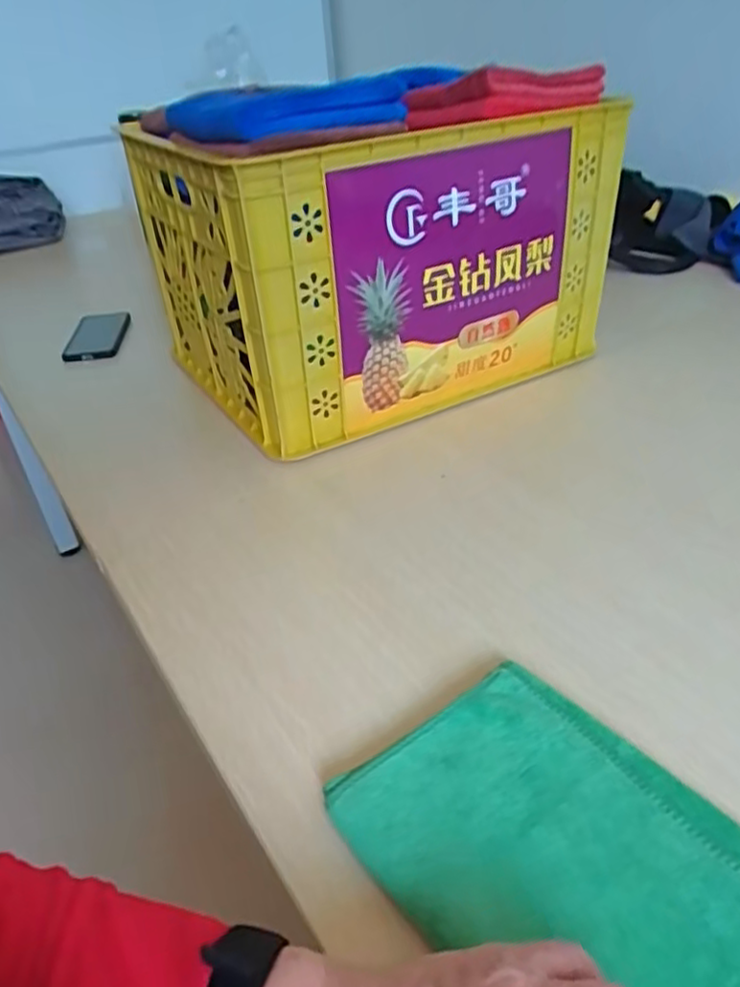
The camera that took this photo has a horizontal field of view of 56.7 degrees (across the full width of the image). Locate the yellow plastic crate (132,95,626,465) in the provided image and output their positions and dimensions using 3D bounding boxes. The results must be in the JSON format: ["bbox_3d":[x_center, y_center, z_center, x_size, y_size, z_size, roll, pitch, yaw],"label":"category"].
[{"bbox_3d":[0.015,-0.290,0.805,0.456,0.280,0.302,-23,38,-25],"label":"yellow plastic crate"}]

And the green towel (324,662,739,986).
[{"bbox_3d":[0.138,0.208,0.306,0.160,0.010,0.330,-26,40,-28],"label":"green towel"}]

